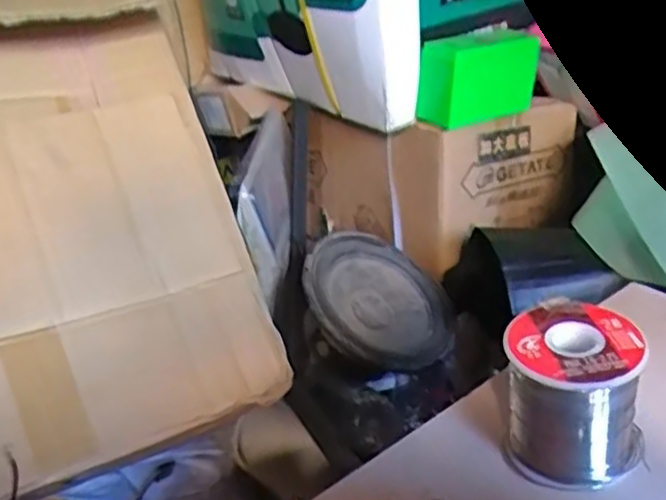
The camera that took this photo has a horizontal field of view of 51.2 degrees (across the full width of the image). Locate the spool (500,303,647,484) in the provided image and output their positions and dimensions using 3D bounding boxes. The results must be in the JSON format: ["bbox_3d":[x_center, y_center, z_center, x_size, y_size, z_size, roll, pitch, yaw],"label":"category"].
[{"bbox_3d":[0.118,0.072,0.341,0.061,0.070,0.061,-5,27,3],"label":"spool"}]

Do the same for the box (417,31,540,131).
[{"bbox_3d":[0.186,-0.219,0.889,0.157,0.103,0.049,-20,30,-25],"label":"box"}]

